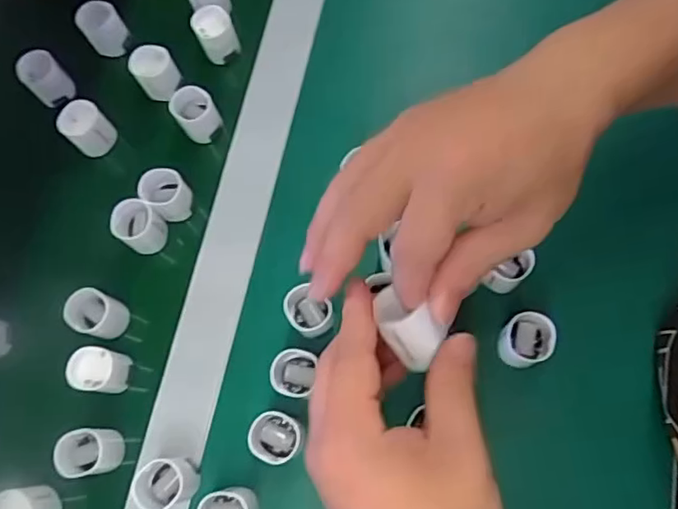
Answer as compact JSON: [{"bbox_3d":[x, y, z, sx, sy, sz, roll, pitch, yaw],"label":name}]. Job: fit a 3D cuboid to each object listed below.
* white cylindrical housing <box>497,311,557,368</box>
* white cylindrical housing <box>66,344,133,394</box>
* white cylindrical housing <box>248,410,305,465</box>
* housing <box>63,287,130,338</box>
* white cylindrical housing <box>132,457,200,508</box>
[{"bbox_3d":[0.119,0.055,0.378,0.029,0.044,0.031,0,74,2],"label":"white cylindrical housing"},{"bbox_3d":[-0.163,0.079,0.398,0.029,0.032,0.028,0,74,2],"label":"white cylindrical housing"},{"bbox_3d":[-0.039,0.117,0.375,0.032,0.037,0.030,0,74,2],"label":"white cylindrical housing"},{"bbox_3d":[-0.171,0.042,0.413,0.032,0.033,0.029,20,75,7],"label":"housing"},{"bbox_3d":[-0.107,0.143,0.366,0.034,0.033,0.029,-2,74,1],"label":"white cylindrical housing"}]

